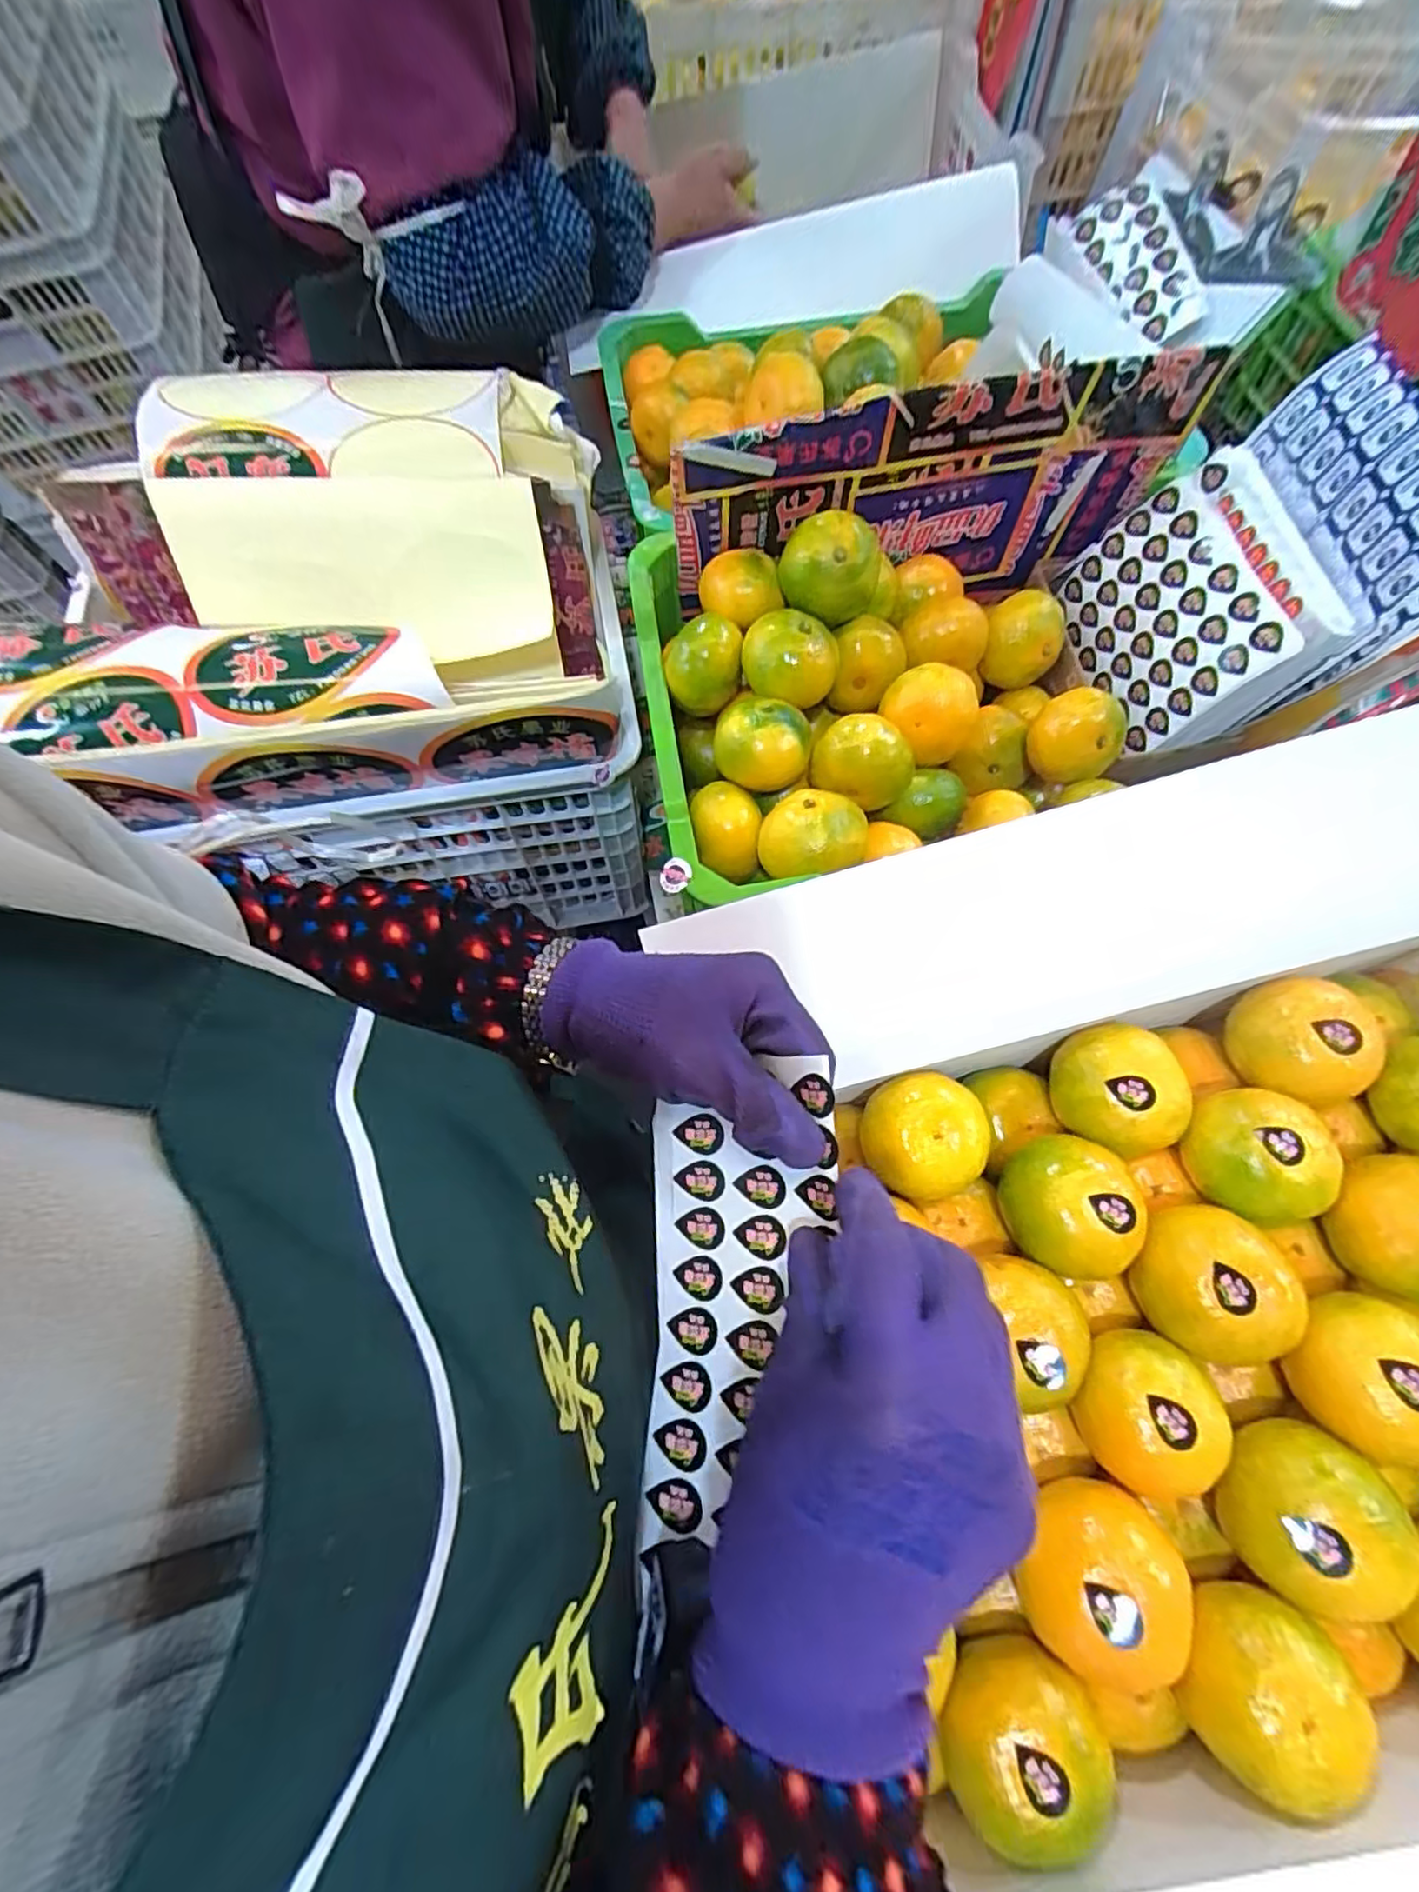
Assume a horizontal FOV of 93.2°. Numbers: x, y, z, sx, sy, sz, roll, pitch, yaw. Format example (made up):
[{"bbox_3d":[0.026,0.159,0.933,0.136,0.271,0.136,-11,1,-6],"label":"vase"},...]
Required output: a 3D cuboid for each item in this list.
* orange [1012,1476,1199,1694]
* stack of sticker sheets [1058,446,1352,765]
[{"bbox_3d":[0.174,0.281,0.296,0.062,0.053,0.070,33,73,15],"label":"orange"},{"bbox_3d":[0.352,-0.244,0.501,0.036,0.143,0.177,-5,70,-32],"label":"stack of sticker sheets"}]

